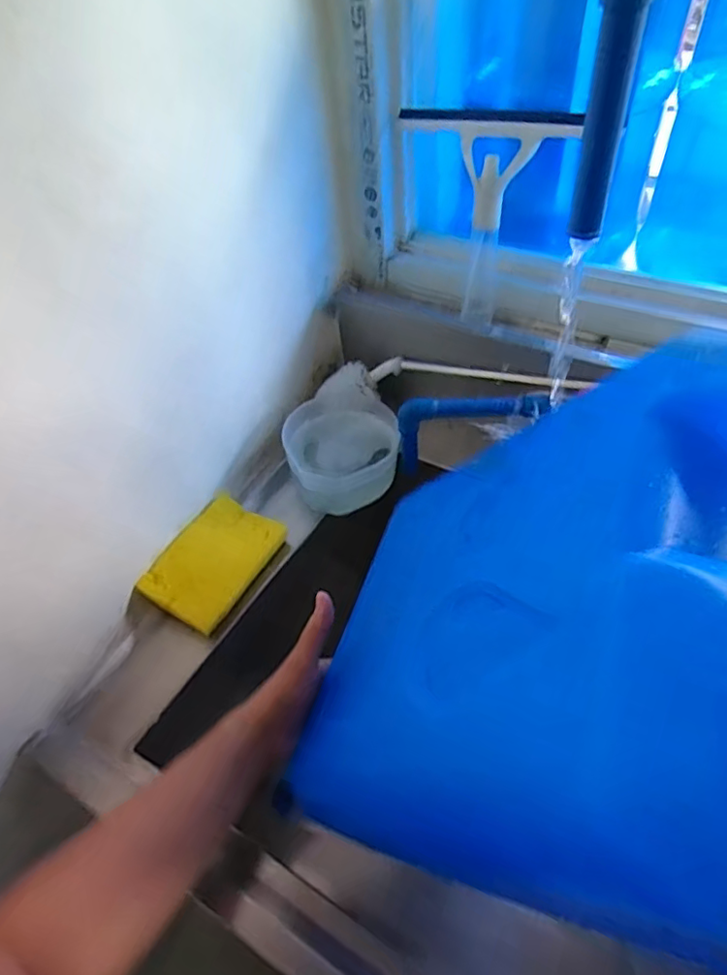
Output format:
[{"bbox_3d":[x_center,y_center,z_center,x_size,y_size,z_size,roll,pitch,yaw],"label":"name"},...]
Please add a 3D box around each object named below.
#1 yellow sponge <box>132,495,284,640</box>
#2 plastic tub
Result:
[{"bbox_3d":[-0.166,0.081,0.660,0.096,0.027,0.147,29,55,10],"label":"yellow sponge"},{"bbox_3d":[-0.025,-0.042,0.757,0.139,0.079,0.135,-3,48,3],"label":"plastic tub"}]

